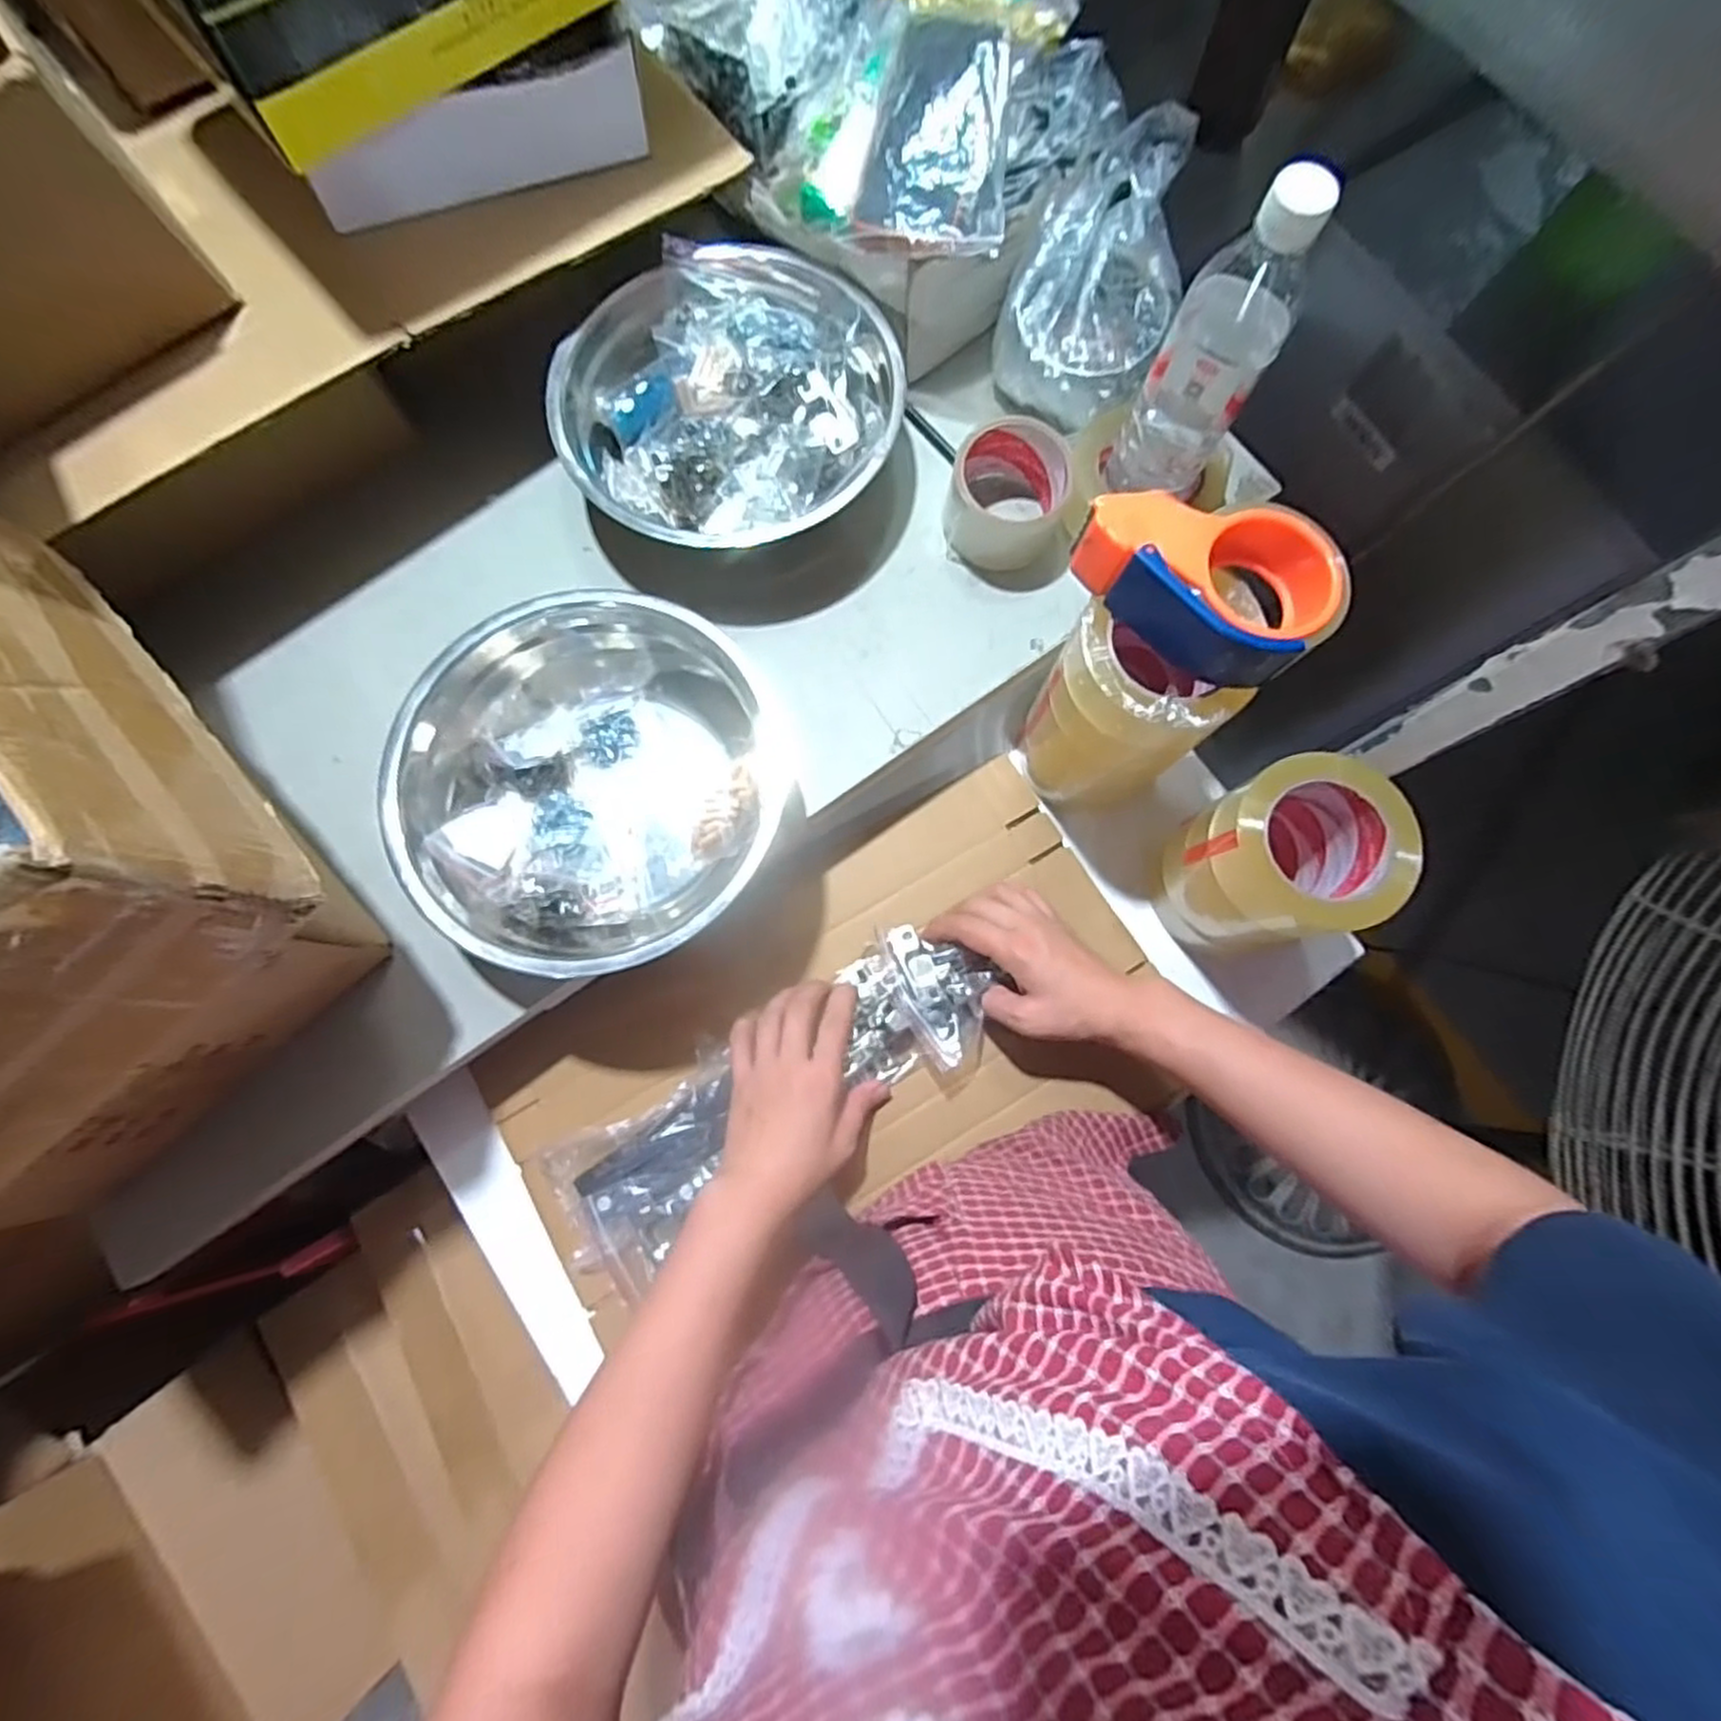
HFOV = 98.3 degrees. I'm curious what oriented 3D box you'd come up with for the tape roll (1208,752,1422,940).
[{"bbox_3d":[0.290,-0.009,0.480,0.104,0.051,0.109,0,78,0],"label":"tape roll"}]

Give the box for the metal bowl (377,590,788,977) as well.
[{"bbox_3d":[-0.176,-0.050,0.504,0.237,0.078,0.243,0,78,0],"label":"metal bowl"}]

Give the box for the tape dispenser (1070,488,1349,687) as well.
[{"bbox_3d":[0.202,-0.168,0.429,0.142,0.056,0.086,38,80,7],"label":"tape dispenser"}]

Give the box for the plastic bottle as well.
[{"bbox_3d":[0.216,-0.309,0.459,0.063,0.196,0.058,0,78,0],"label":"plastic bottle"}]

